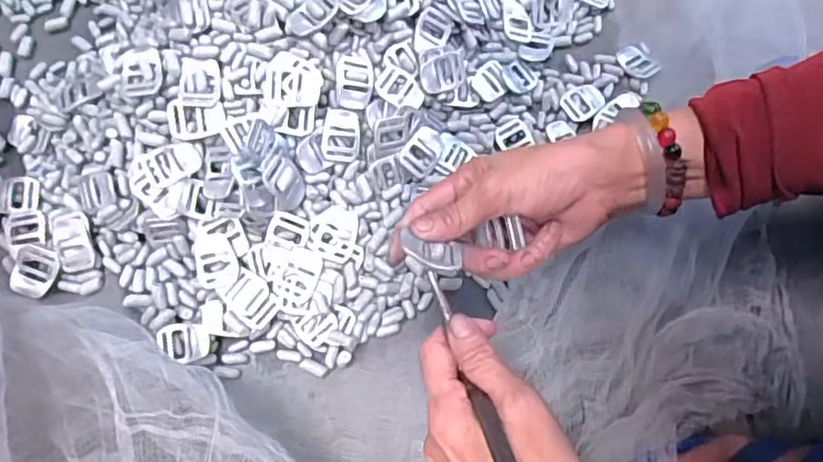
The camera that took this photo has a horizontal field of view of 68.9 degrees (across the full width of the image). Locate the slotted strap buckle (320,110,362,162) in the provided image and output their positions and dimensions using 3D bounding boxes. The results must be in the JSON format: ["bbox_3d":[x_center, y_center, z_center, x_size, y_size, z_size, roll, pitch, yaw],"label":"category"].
[{"bbox_3d":[-0.053,-0.073,0.462,0.031,0.004,0.038,5,100,-29],"label":"slotted strap buckle"}]

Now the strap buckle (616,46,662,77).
[{"bbox_3d":[0.204,-0.152,0.539,0.025,0.005,0.037,-44,80,-12],"label":"strap buckle"}]

